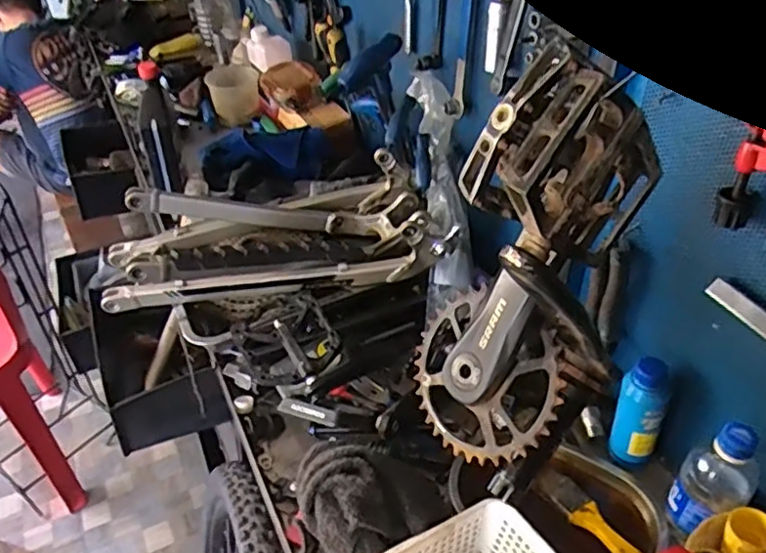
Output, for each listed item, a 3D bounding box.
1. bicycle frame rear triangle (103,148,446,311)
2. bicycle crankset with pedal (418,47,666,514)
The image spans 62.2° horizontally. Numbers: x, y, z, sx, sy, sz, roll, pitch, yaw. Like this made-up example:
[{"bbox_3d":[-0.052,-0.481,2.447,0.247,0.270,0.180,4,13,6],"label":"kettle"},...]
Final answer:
[{"bbox_3d":[-0.153,-0.063,0.855,0.429,0.110,0.207,-9,39,-11],"label":"bicycle frame rear triangle"},{"bbox_3d":[0.091,0.002,0.445,0.111,0.305,0.134,-29,46,-30],"label":"bicycle crankset with pedal"}]

